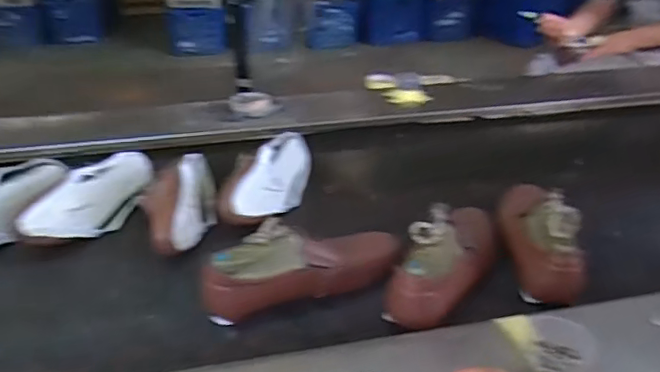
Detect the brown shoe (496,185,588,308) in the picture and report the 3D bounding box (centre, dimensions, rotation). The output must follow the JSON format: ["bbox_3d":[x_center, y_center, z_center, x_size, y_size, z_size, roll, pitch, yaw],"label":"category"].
[{"bbox_3d":[0.294,0.056,0.816,0.074,0.113,0.245,1,27,5],"label":"brown shoe"}]

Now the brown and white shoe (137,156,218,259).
[{"bbox_3d":[-0.243,0.017,0.920,0.111,0.087,0.250,-8,28,-13],"label":"brown and white shoe"}]

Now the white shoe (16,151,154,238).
[{"bbox_3d":[-0.383,0.017,0.933,0.068,0.083,0.266,7,28,16],"label":"white shoe"}]

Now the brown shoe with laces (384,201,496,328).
[{"bbox_3d":[0.160,0.077,0.761,0.085,0.099,0.252,14,30,27],"label":"brown shoe with laces"}]

